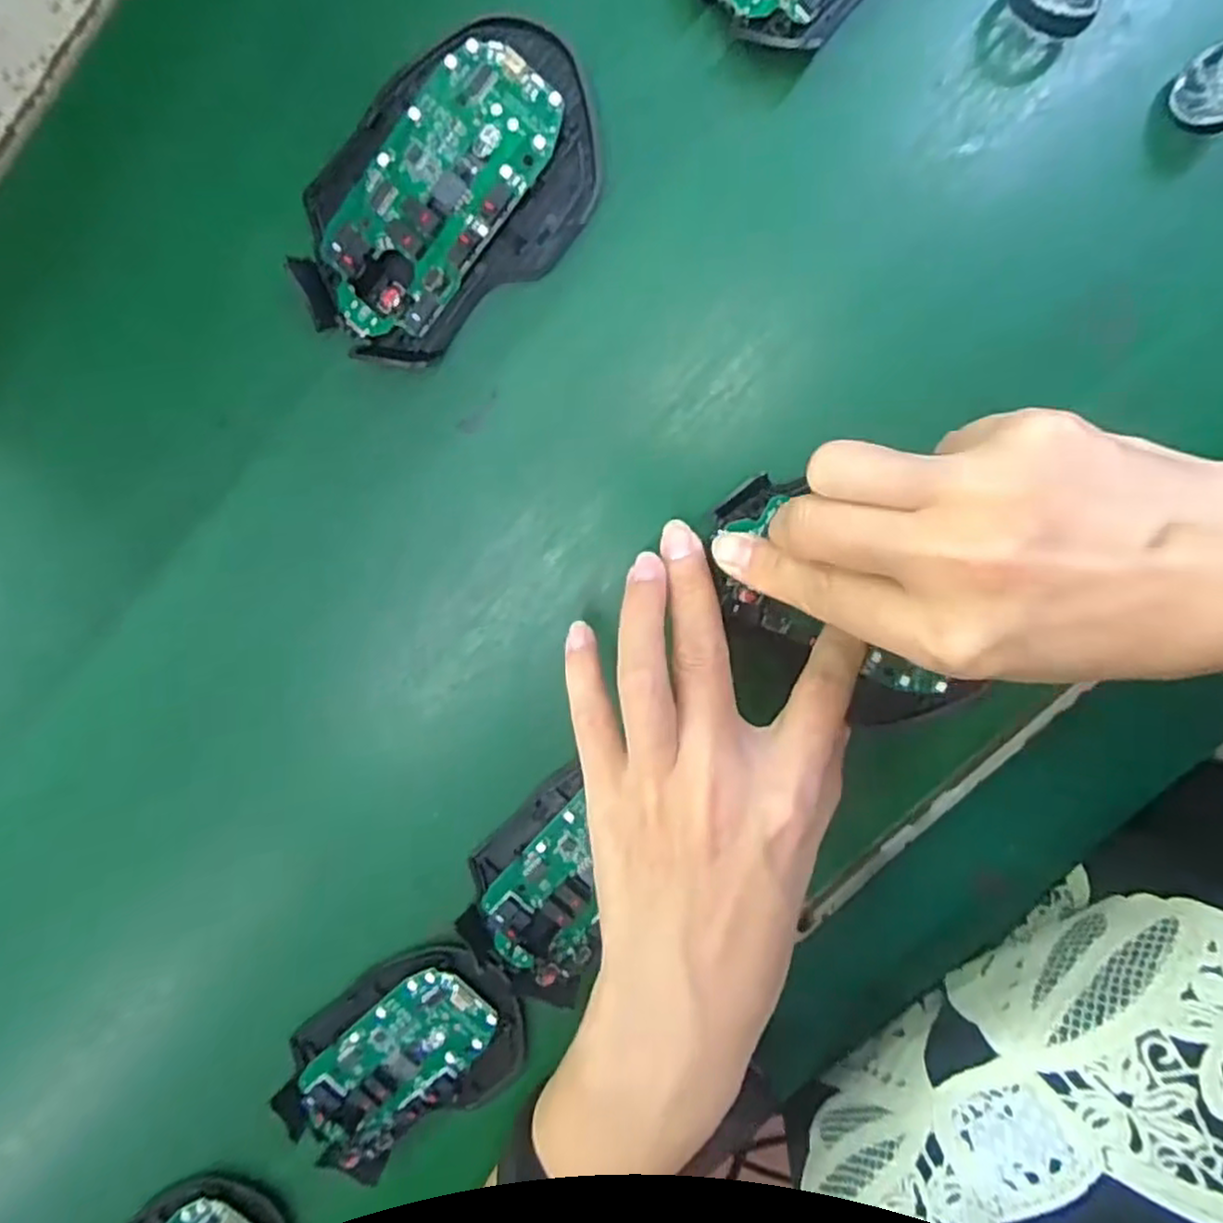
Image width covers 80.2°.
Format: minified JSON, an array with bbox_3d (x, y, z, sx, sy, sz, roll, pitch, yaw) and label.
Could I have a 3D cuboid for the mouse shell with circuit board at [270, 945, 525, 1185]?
[{"bbox_3d":[-0.090,0.193,0.321,0.123,0.025,0.073,-36,99,10],"label":"mouse shell with circuit board"}]

